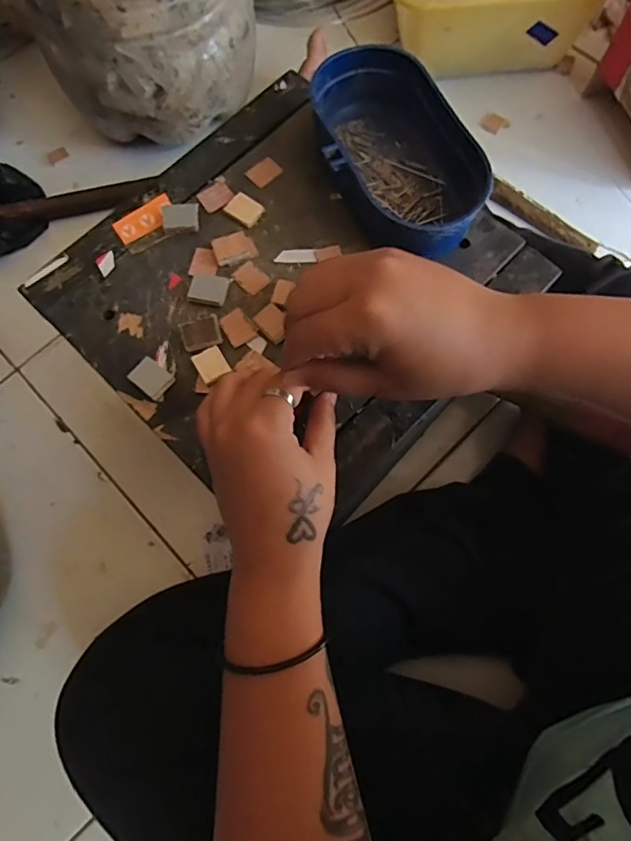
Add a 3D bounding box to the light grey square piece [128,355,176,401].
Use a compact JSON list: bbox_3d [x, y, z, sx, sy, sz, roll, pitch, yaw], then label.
[{"bbox_3d":[-0.109,-0.029,0.337,0.025,0.005,0.021,38,78,11],"label":"light grey square piece"}]

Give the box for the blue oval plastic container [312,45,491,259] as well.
[{"bbox_3d":[0.052,-0.184,0.357,0.092,0.050,0.159,-26,75,-6],"label":"blue oval plastic container"}]

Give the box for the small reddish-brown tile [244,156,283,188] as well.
[{"bbox_3d":[-0.039,-0.190,0.387,0.024,0.004,0.021,-37,77,-9],"label":"small reddish-brown tile"}]

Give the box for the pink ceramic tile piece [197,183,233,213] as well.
[{"bbox_3d":[-0.075,-0.167,0.379,0.024,0.004,0.023,-32,76,-8],"label":"pink ceramic tile piece"}]

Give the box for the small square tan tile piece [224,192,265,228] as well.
[{"bbox_3d":[-0.052,-0.155,0.373,0.025,0.004,0.022,37,78,10],"label":"small square tan tile piece"}]

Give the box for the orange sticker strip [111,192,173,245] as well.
[{"bbox_3d":[-0.126,-0.148,0.375,0.045,0.004,0.024,-29,76,-2],"label":"orange sticker strip"}]

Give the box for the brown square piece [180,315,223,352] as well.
[{"bbox_3d":[-0.077,-0.059,0.345,0.026,0.005,0.024,-19,75,-4],"label":"brown square piece"}]

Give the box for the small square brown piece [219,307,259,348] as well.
[{"bbox_3d":[-0.053,-0.065,0.350,0.020,0.004,0.026,-33,76,-8],"label":"small square brown piece"}]

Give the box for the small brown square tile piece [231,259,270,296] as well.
[{"bbox_3d":[-0.046,-0.102,0.360,0.024,0.004,0.018,42,79,11],"label":"small brown square tile piece"}]

